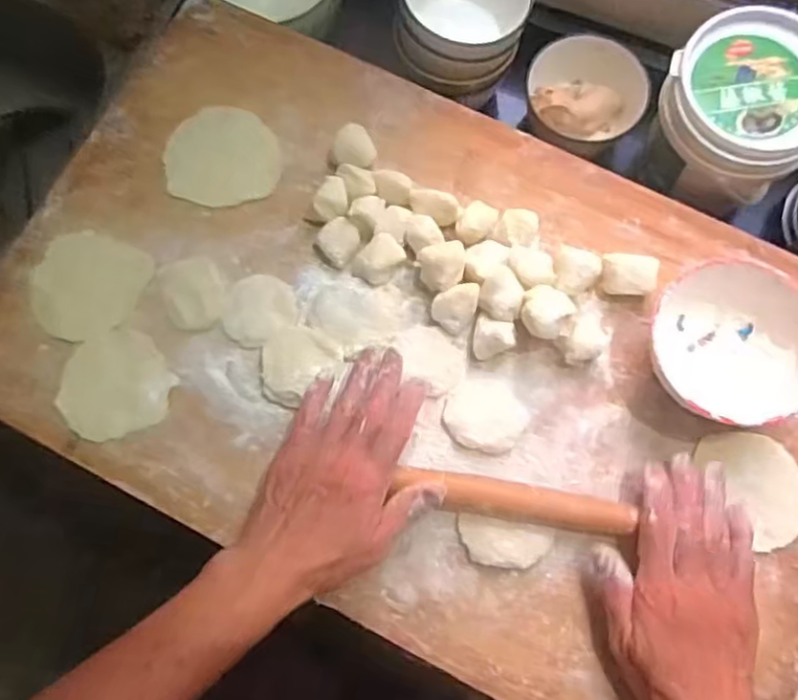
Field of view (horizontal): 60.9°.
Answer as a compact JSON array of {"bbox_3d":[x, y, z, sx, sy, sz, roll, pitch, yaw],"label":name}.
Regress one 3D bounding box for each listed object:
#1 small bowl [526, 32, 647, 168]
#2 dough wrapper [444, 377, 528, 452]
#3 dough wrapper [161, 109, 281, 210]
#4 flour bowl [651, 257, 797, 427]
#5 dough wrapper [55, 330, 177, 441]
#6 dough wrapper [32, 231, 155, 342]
[{"bbox_3d":[0.177,-0.235,0.642,0.110,0.063,0.105,0,75,0],"label":"small bowl"},{"bbox_3d":[0.063,0.048,0.498,0.053,0.004,0.056,0,75,2],"label":"dough wrapper"},{"bbox_3d":[-0.144,-0.161,0.561,0.091,0.004,0.088,1,74,-2],"label":"dough wrapper"},{"bbox_3d":[0.235,-0.003,0.483,0.109,0.054,0.116,0,75,2],"label":"flour bowl"},{"bbox_3d":[-0.213,0.024,0.506,0.080,0.004,0.077,-24,76,-4],"label":"dough wrapper"},{"bbox_3d":[-0.245,-0.050,0.526,0.085,0.004,0.084,27,77,8],"label":"dough wrapper"}]

